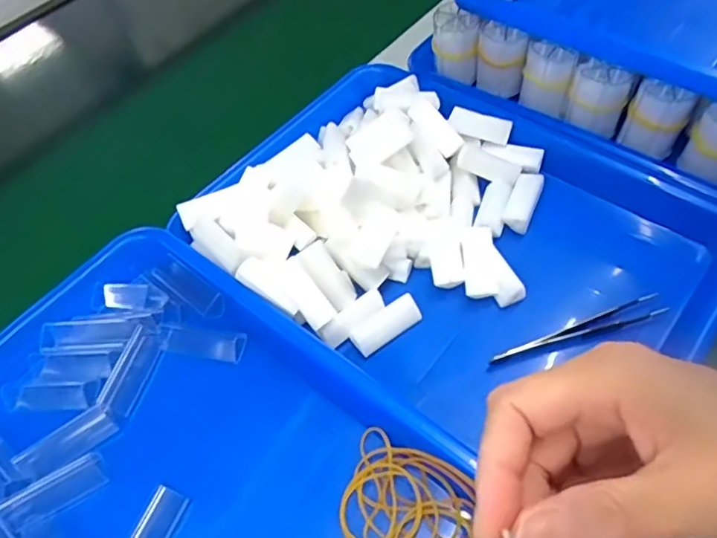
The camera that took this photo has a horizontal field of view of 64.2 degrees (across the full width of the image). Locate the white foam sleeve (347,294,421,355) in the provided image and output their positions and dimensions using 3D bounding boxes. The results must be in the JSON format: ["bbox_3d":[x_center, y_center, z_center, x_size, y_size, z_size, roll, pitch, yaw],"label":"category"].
[{"bbox_3d":[0.018,0.035,0.362,0.046,0.010,0.019,-32,57,-16],"label":"white foam sleeve"}]

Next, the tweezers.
[{"bbox_3d":[0.135,0.038,0.349,0.112,0.009,0.013,-18,54,-6],"label":"tweezers"}]

